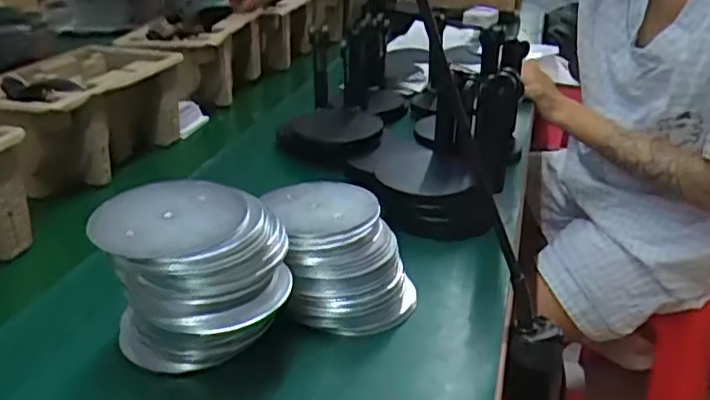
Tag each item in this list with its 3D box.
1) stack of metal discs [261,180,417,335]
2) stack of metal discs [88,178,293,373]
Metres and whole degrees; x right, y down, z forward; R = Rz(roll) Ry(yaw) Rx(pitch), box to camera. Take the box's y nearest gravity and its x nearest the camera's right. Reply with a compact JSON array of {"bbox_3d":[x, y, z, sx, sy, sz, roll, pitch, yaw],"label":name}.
[{"bbox_3d":[-0.011,0.040,0.496,0.104,0.075,0.112,-7,26,-16],"label":"stack of metal discs"},{"bbox_3d":[-0.102,0.057,0.424,0.119,0.110,0.094,0,25,-1],"label":"stack of metal discs"}]

